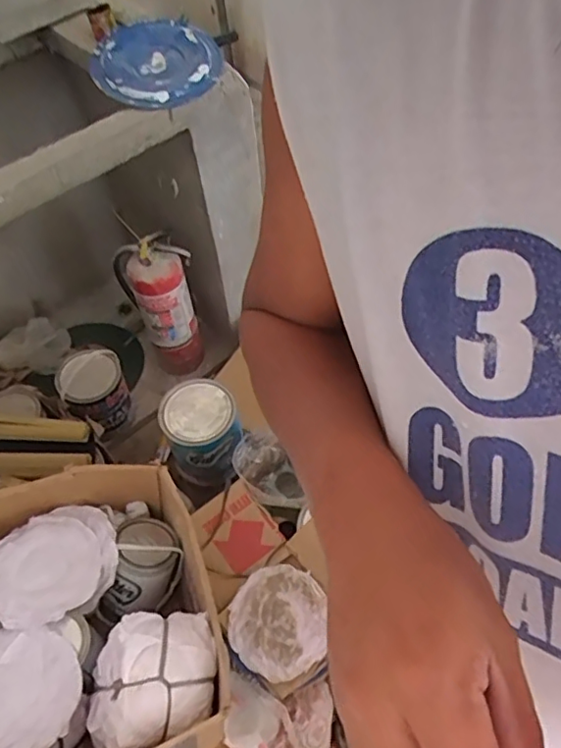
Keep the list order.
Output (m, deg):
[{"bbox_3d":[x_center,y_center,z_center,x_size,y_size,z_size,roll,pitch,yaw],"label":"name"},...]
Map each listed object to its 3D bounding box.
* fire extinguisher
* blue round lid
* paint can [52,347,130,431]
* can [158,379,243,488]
[{"bbox_3d":[-0.315,-0.200,1.582,0.161,0.492,0.164,-2,54,3],"label":"fire extinguisher"},{"bbox_3d":[-0.245,-0.620,1.132,0.235,0.045,0.256,2,63,-3],"label":"blue round lid"},{"bbox_3d":[-0.483,0.043,1.536,0.174,0.203,0.142,-38,60,-21],"label":"paint can"},{"bbox_3d":[-0.174,0.126,1.299,0.153,0.186,0.168,-2,54,3],"label":"can"}]

